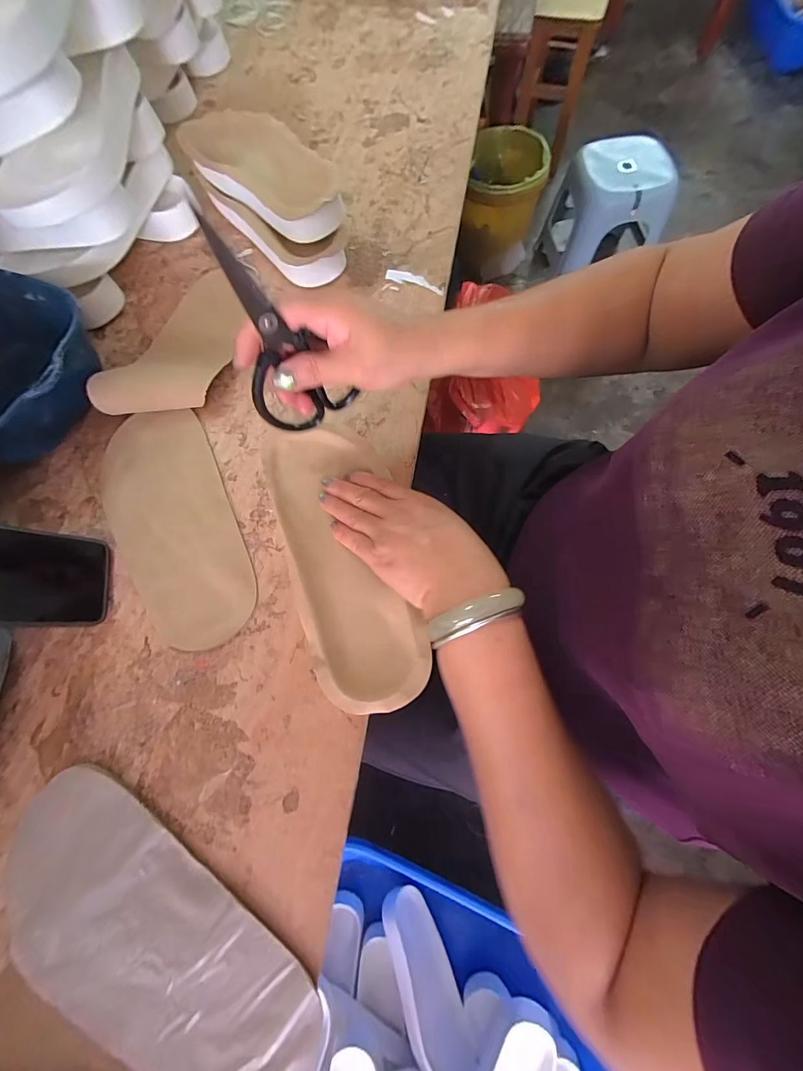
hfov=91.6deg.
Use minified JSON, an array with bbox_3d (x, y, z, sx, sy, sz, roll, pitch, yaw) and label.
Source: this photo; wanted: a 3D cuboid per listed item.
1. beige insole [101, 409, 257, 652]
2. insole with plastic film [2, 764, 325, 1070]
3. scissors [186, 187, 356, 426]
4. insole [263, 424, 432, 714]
[{"bbox_3d":[-0.215,-0.013,0.365,0.108,0.010,0.242,-25,73,-6],"label":"beige insole"},{"bbox_3d":[-0.174,0.279,0.265,0.255,0.011,0.112,31,75,11],"label":"insole with plastic film"},{"bbox_3d":[-0.082,-0.127,0.261,0.075,0.171,0.017,-23,70,-2],"label":"scissors"},{"bbox_3d":[-0.046,0.013,0.323,0.096,0.020,0.244,-20,69,-5],"label":"insole"}]

